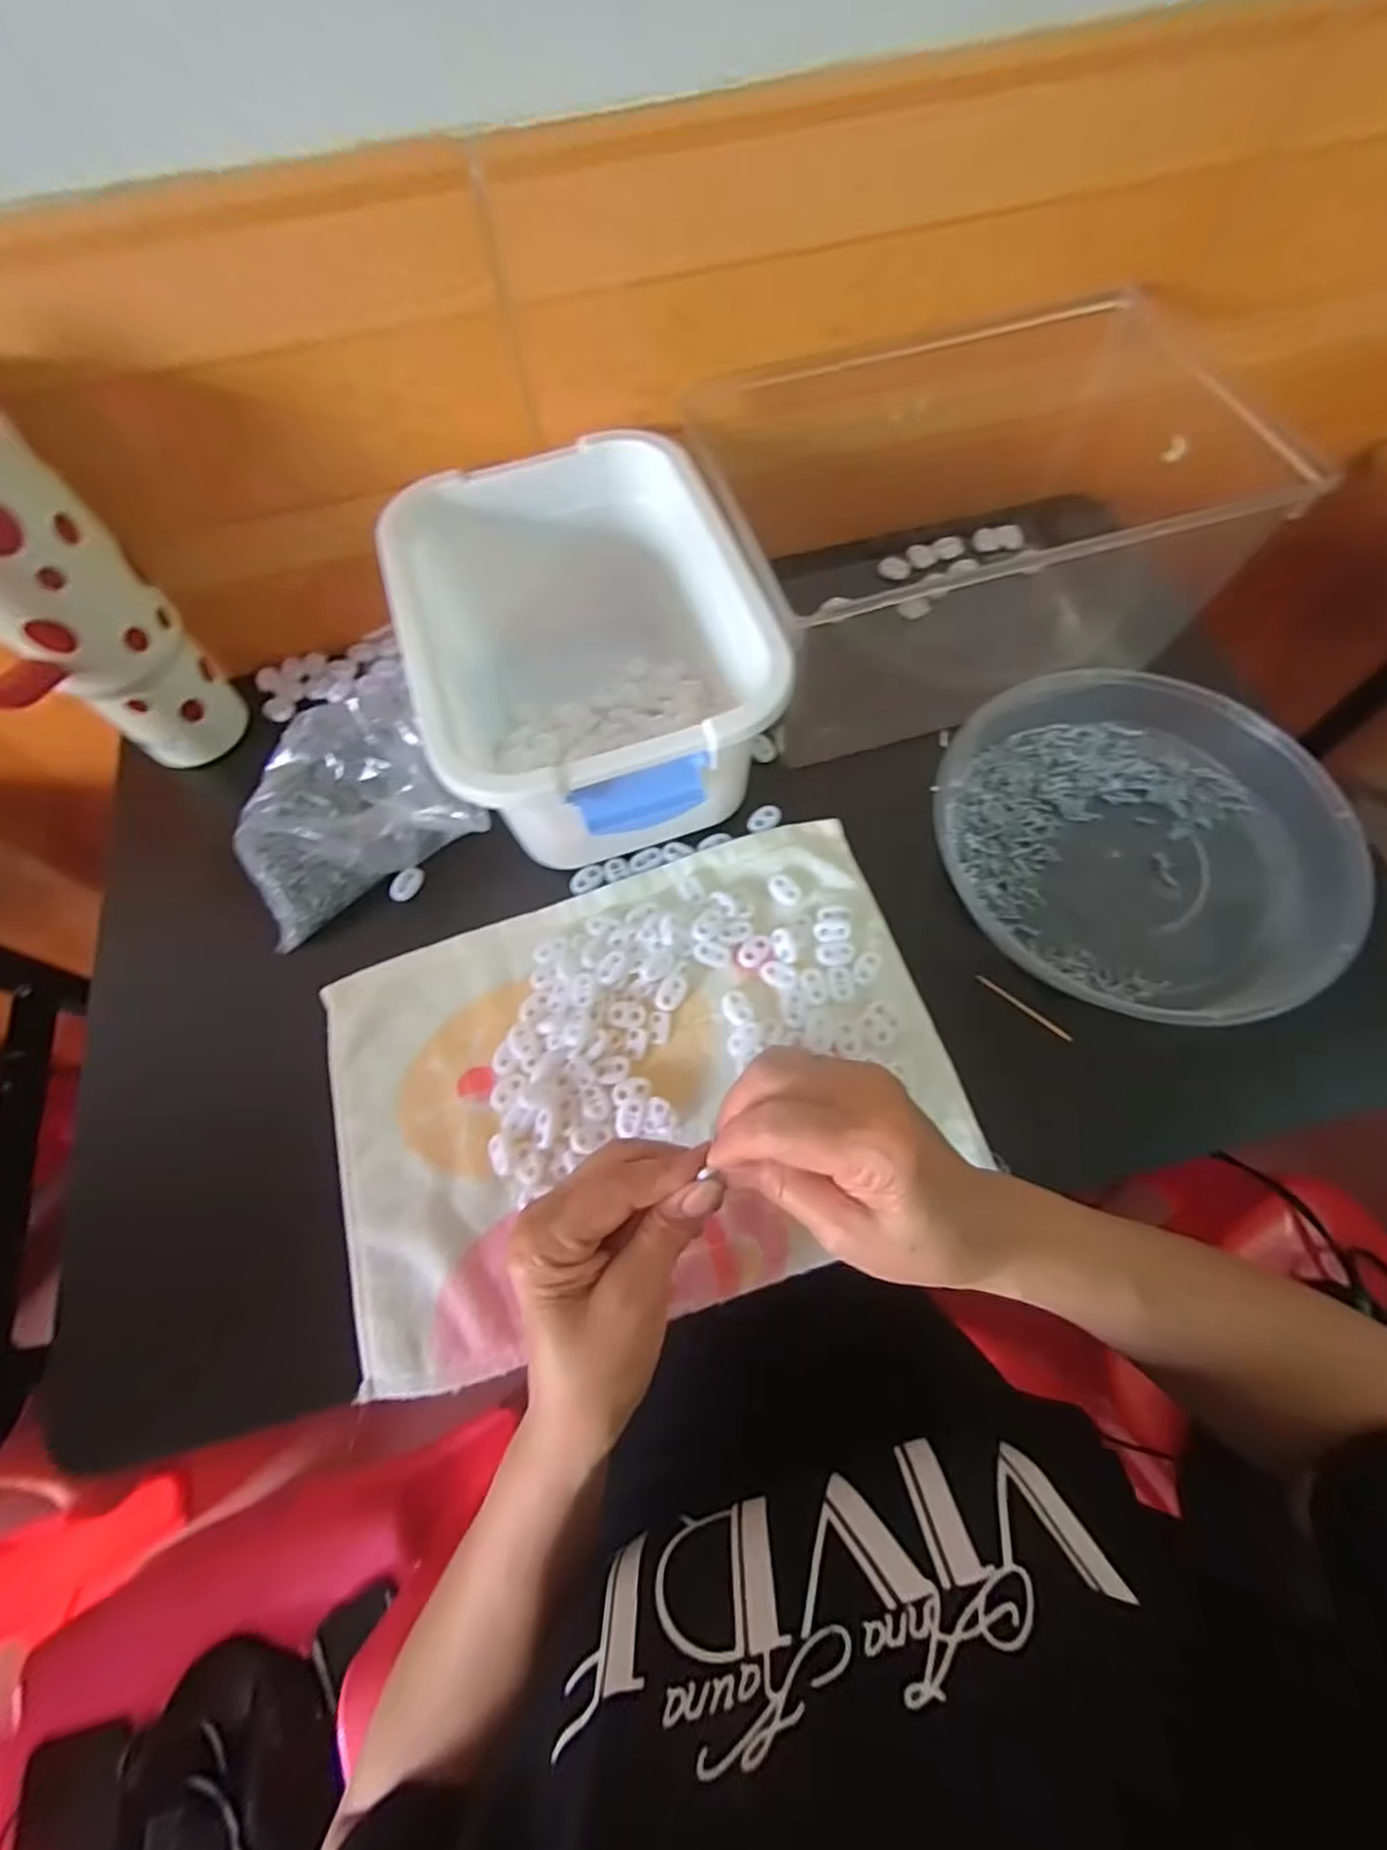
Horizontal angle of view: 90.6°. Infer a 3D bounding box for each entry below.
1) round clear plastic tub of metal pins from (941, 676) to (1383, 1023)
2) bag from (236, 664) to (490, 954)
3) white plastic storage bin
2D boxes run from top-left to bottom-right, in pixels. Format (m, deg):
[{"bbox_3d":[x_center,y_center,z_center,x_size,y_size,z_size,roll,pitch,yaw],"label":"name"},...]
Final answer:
[{"bbox_3d":[0.264,-0.054,0.415,0.217,0.055,0.227,-1,67,2],"label":"round clear plastic tub of metal pins"},{"bbox_3d":[-0.211,-0.073,0.432,0.147,0.092,0.117,-24,67,-7],"label":"bag"},{"bbox_3d":[-0.065,-0.160,0.430,0.187,0.121,0.251,-19,67,-5],"label":"white plastic storage bin"}]

